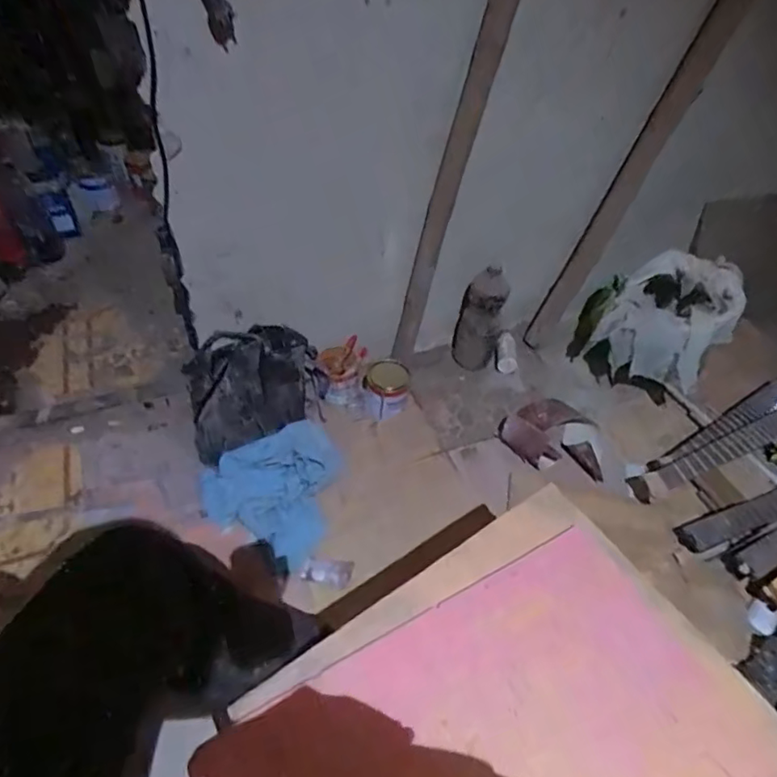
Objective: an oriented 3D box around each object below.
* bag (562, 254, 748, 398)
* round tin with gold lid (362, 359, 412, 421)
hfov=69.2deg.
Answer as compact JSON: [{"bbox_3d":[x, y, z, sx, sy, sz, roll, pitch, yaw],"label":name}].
[{"bbox_3d":[0.672,-0.165,1.447,0.331,0.306,0.237,25,50,17],"label":"bag"},{"bbox_3d":[-0.006,-0.001,1.405,0.118,0.091,0.114,3,47,-3],"label":"round tin with gold lid"}]

